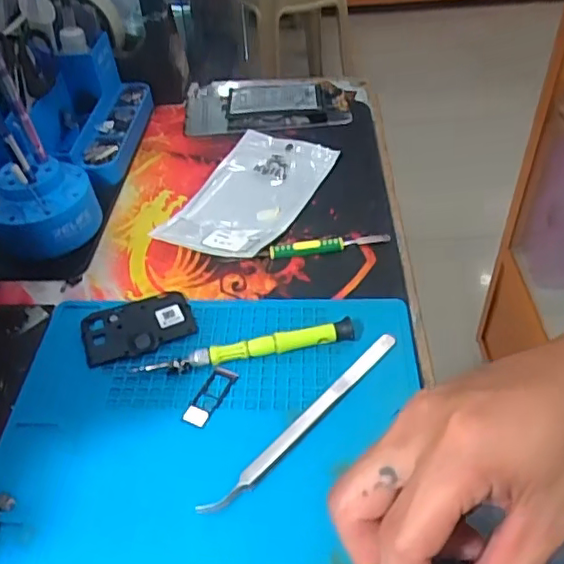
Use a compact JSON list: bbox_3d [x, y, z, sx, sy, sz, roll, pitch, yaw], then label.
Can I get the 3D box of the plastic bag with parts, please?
[{"bbox_3d":[-0.025,-0.072,0.472,0.087,0.013,0.155,18,48,20],"label":"plastic bag with parts"}]

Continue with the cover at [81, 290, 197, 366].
[{"bbox_3d":[-0.092,0.027,0.374,0.067,0.005,0.048,-18,46,-15],"label":"cover"}]

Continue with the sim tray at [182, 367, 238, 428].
[{"bbox_3d":[-0.041,0.065,0.334,0.016,0.004,0.040,18,48,21],"label":"sim tray"}]

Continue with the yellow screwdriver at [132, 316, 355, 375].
[{"bbox_3d":[-0.020,0.040,0.350,0.128,0.012,0.011,-10,44,-7],"label":"yellow screwdriver"}]

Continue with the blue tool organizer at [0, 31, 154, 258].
[{"bbox_3d":[-0.198,-0.149,0.461,0.130,0.151,0.237,2,44,5],"label":"blue tool organizer"}]

